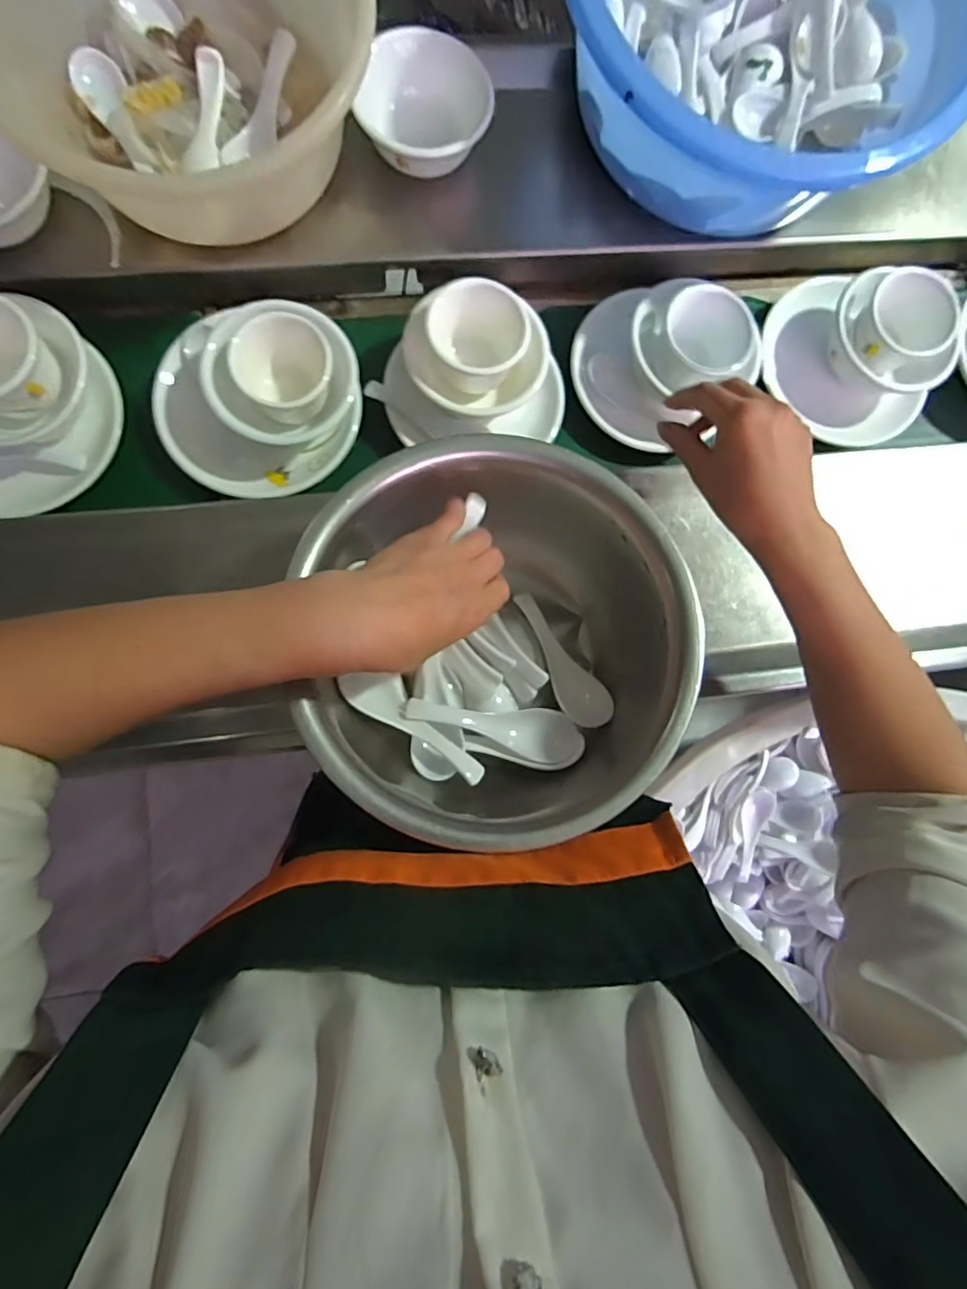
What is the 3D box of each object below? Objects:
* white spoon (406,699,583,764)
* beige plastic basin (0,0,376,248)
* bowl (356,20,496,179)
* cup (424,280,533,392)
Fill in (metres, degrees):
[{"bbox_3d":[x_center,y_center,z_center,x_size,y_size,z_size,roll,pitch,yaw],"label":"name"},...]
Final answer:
[{"bbox_3d":[0.007,0.058,0.384,0.119,0.021,0.034,8,83,-5],"label":"white spoon"},{"bbox_3d":[-0.212,-0.432,0.394,0.262,0.112,0.218,1,84,-6],"label":"beige plastic basin"},{"bbox_3d":[-0.048,-0.430,0.445,0.099,0.049,0.099,1,84,-6],"label":"bowl"},{"bbox_3d":[-0.006,-0.250,0.449,0.079,0.049,0.075,6,83,-5],"label":"cup"}]

